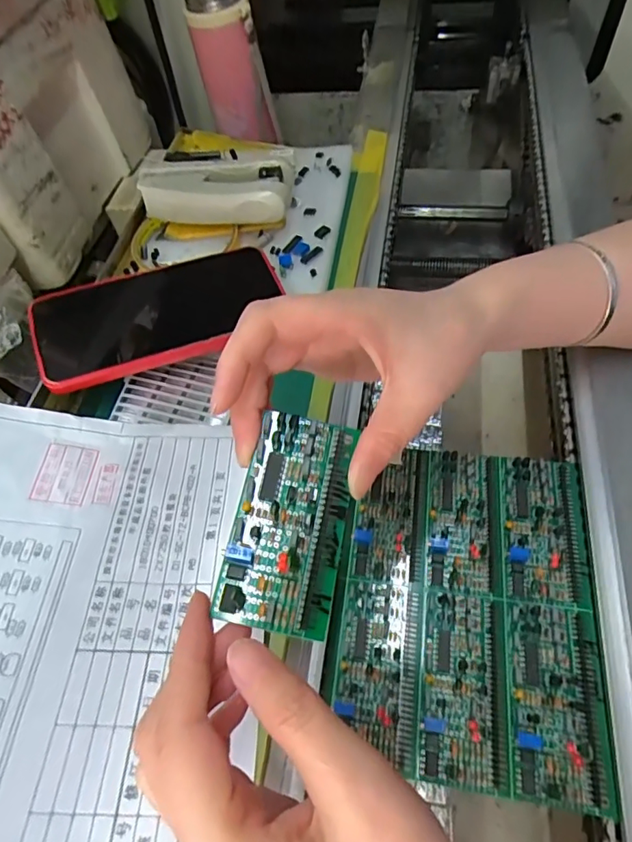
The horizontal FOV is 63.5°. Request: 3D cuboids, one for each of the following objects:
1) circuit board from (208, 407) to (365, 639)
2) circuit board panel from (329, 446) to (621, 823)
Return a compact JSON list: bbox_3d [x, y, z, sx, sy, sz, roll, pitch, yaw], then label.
[{"bbox_3d":[-0.009,0.036,0.195,0.041,0.006,0.082,9,65,6],"label":"circuit board"},{"bbox_3d":[0.076,0.090,0.264,0.125,0.011,0.162,5,59,9],"label":"circuit board panel"}]

